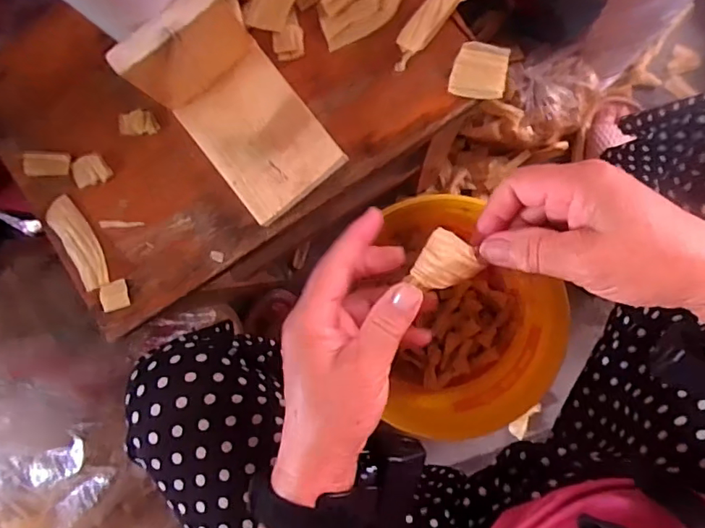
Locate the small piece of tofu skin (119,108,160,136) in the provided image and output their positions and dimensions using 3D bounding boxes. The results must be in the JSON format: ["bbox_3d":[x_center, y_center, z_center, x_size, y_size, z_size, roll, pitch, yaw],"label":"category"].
[{"bbox_3d":[-0.158,-0.105,0.389,0.030,0.005,0.018,-1,90,8],"label":"small piece of tofu skin"}]

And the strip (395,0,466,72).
[{"bbox_3d":[0.051,-0.166,0.361,0.020,0.011,0.069,43,95,6],"label":"strip"}]

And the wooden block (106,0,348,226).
[{"bbox_3d":[-0.076,-0.097,0.343,0.079,0.076,0.129,-38,85,6],"label":"wooden block"}]

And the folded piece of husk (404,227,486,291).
[{"bbox_3d":[0.052,0.001,0.294,0.031,0.010,0.034,37,94,6],"label":"folded piece of husk"}]

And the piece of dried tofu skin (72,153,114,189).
[{"bbox_3d":[-0.198,-0.070,0.394,0.029,0.010,0.021,-12,88,7],"label":"piece of dried tofu skin"}]

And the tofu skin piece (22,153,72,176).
[{"bbox_3d":[-0.234,-0.076,0.399,0.039,0.008,0.019,3,90,8],"label":"tofu skin piece"}]

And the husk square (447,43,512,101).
[{"bbox_3d":[0.088,-0.133,0.361,0.036,0.005,0.037,12,91,8],"label":"husk square"}]

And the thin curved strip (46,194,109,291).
[{"bbox_3d":[-0.205,-0.015,0.394,0.022,0.009,0.072,-31,86,6],"label":"thin curved strip"}]

